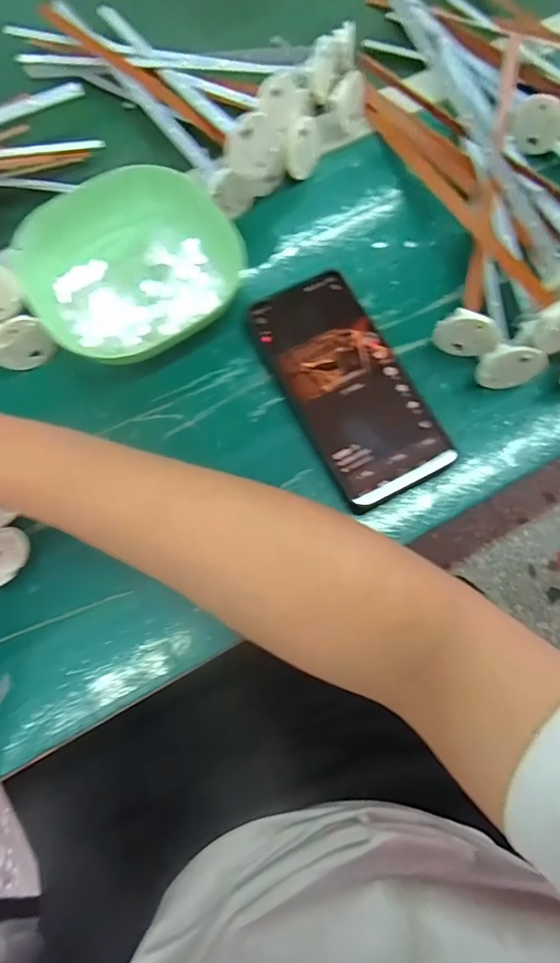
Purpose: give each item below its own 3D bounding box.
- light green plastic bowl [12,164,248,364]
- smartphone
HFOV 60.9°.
[{"bbox_3d":[-0.108,-0.160,0.340,0.145,0.039,0.137,-38,75,-10],"label":"light green plastic bowl"},{"bbox_3d":[0.044,-0.067,0.315,0.076,0.011,0.160,-27,73,-7],"label":"smartphone"}]

